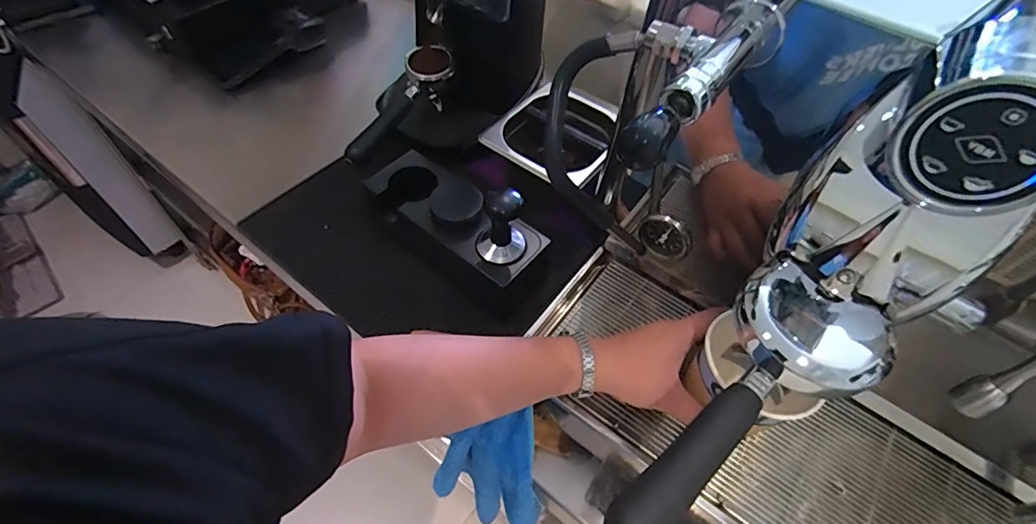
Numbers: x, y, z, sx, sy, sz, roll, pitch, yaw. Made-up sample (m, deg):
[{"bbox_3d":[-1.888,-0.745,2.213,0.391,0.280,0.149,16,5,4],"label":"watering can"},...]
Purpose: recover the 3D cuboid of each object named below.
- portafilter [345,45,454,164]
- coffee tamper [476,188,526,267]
[{"bbox_3d":[-0.168,-0.220,0.684,0.071,0.037,0.205,32,80,17],"label":"portafilter"},{"bbox_3d":[-0.018,-0.041,0.543,0.056,0.077,0.057,4,55,-2],"label":"coffee tamper"}]

